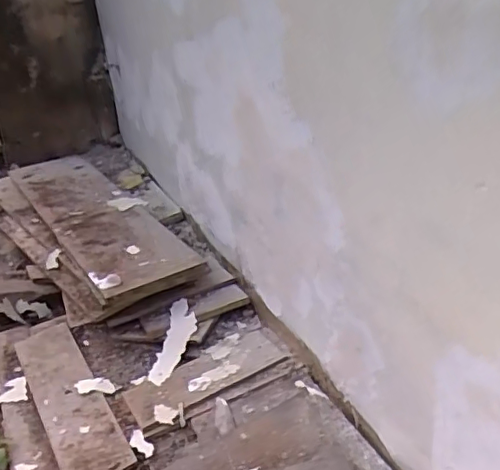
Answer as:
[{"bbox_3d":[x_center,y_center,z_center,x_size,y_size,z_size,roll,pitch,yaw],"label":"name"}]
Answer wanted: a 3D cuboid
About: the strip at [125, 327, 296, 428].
[{"bbox_3d":[-0.053,0.170,0.712,0.206,0.006,0.083,-21,32,-23],"label":"strip"}]

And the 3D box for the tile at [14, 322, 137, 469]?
[{"bbox_3d":[-0.228,0.198,0.704,0.073,0.011,0.283,-21,33,-24],"label":"tile"}]

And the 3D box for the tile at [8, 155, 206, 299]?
[{"bbox_3d":[-0.286,-0.045,1.011,0.151,0.019,0.603,-19,29,-26],"label":"tile"}]

